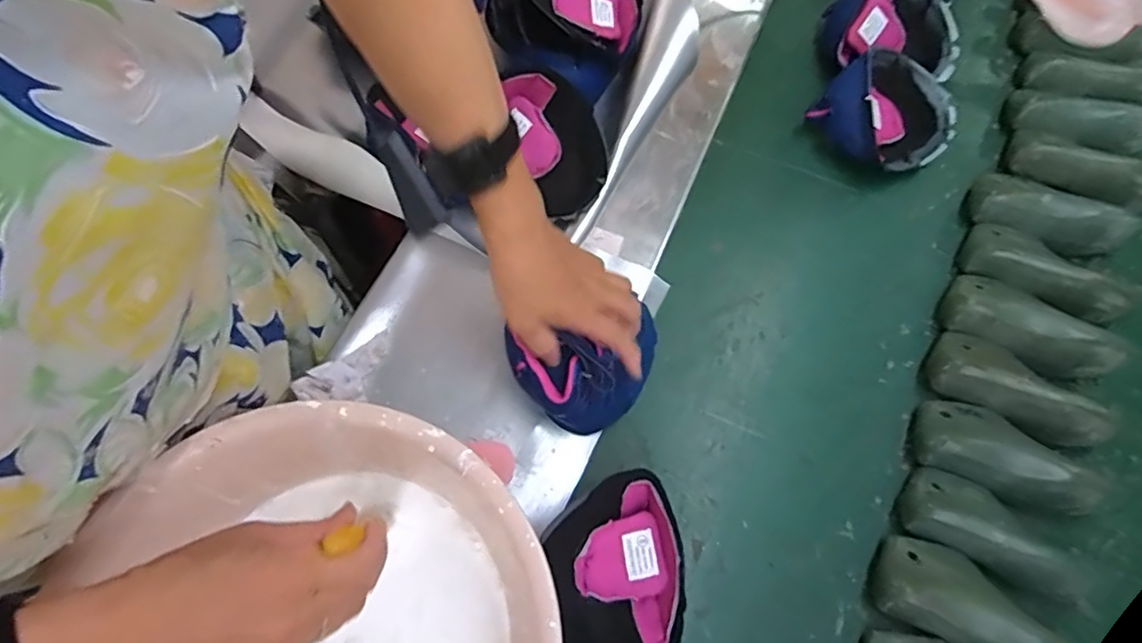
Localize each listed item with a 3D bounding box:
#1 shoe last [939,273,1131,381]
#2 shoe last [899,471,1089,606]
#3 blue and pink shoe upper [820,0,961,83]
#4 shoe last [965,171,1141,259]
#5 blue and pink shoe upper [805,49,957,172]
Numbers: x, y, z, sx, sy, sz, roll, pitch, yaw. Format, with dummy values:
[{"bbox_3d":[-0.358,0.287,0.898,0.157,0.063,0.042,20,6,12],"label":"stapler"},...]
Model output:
[{"bbox_3d":[0.453,0.006,0.605,0.154,0.054,0.074,28,70,11],"label":"shoe last"},{"bbox_3d":[0.365,0.180,0.530,0.138,0.051,0.072,27,70,10],"label":"shoe last"},{"bbox_3d":[0.385,-0.351,0.729,0.150,0.072,0.102,4,67,1],"label":"blue and pink shoe upper"},{"bbox_3d":[0.505,-0.114,0.650,0.152,0.050,0.075,24,69,9],"label":"shoe last"},{"bbox_3d":[0.360,-0.236,0.688,0.141,0.063,0.129,0,67,-1],"label":"blue and pink shoe upper"}]

